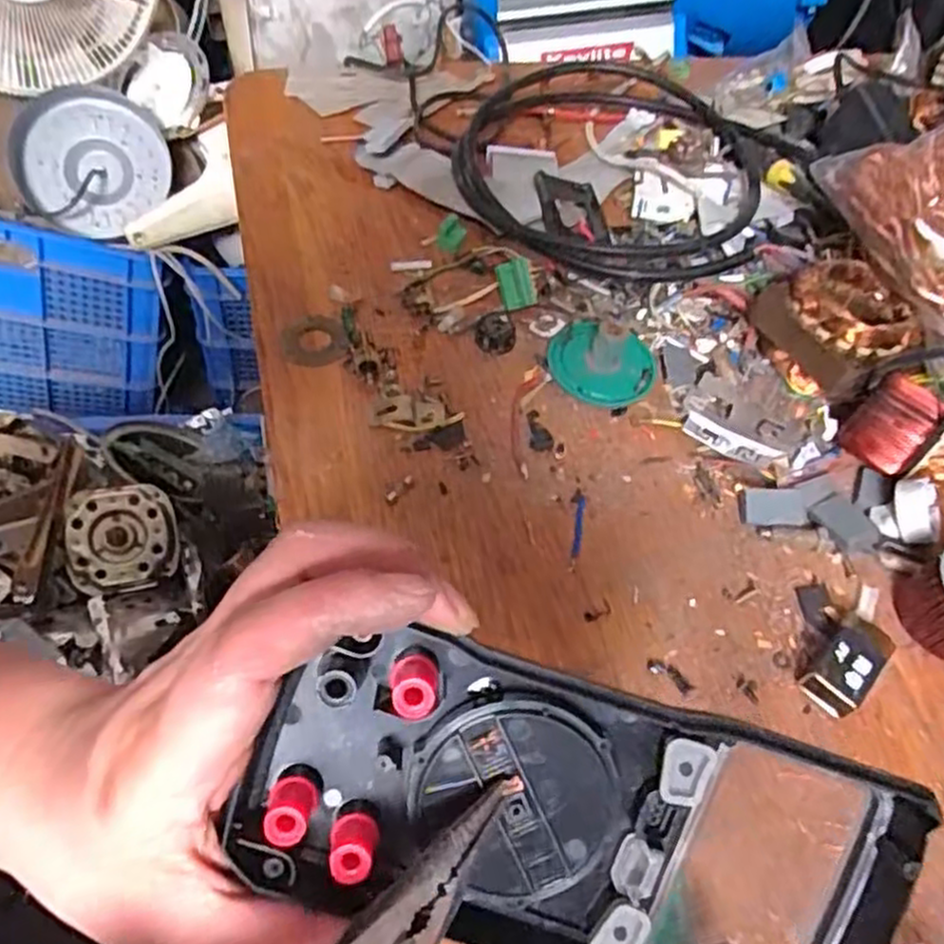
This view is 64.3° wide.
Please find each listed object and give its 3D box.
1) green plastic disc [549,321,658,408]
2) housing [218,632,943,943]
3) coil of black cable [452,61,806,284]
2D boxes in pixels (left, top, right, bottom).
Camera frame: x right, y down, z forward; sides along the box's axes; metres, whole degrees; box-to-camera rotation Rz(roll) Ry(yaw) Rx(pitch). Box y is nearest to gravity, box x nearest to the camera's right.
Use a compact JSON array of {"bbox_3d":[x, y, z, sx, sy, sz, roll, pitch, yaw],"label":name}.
[{"bbox_3d":[0.082,-0.075,0.463,0.068,0.031,0.064,19,54,9],"label":"green plastic disc"},{"bbox_3d":[0.031,0.100,0.199,0.181,0.025,0.081,18,92,-4],"label":"housing"},{"bbox_3d":[0.108,-0.239,0.576,0.247,0.034,0.246,2,54,-3],"label":"coil of black cable"}]

